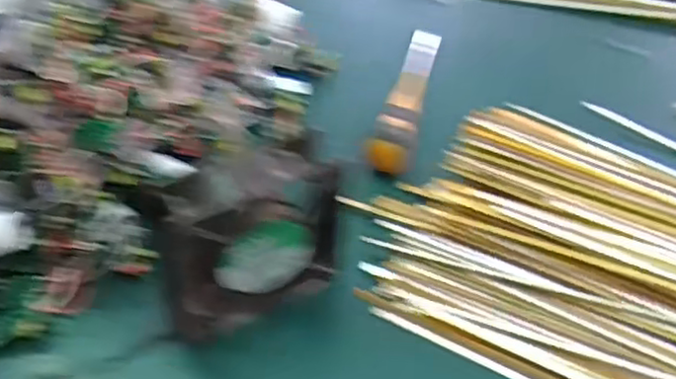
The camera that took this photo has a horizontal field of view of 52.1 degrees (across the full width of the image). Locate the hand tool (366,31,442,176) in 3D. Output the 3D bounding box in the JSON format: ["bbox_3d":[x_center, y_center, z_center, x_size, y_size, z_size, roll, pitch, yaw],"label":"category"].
[{"bbox_3d":[0.070,-0.098,0.663,0.036,0.029,0.239,12,45,8],"label":"hand tool"}]

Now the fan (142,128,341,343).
[{"bbox_3d":[-0.055,0.032,0.451,0.120,0.119,0.049,-17,48,-19],"label":"fan"}]

